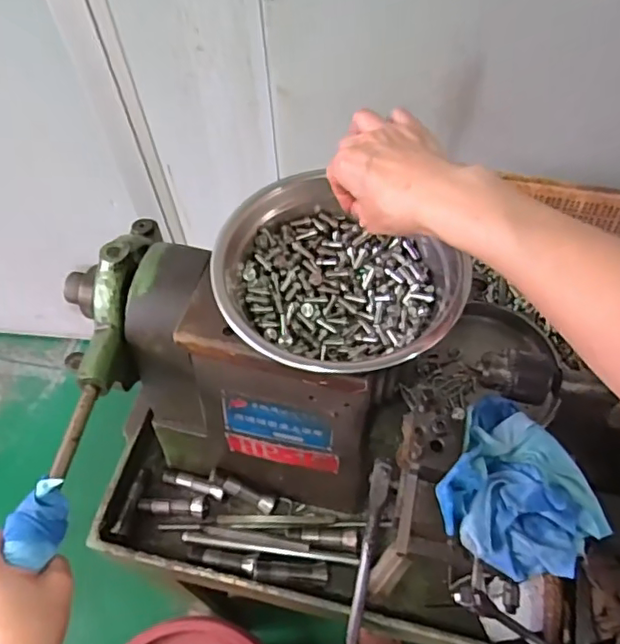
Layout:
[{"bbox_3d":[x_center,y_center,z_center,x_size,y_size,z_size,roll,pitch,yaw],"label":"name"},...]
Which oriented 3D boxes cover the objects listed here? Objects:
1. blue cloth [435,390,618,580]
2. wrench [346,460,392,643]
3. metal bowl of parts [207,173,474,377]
[{"bbox_3d":[0.147,0.117,0.409,0.103,0.039,0.117,-37,63,-20],"label":"blue cloth"},{"bbox_3d":[0.051,0.218,0.529,0.015,0.014,0.193,10,101,8],"label":"wrench"},{"bbox_3d":[0.021,-0.028,0.412,0.164,0.054,0.152,-1,58,1],"label":"metal bowl of parts"}]

